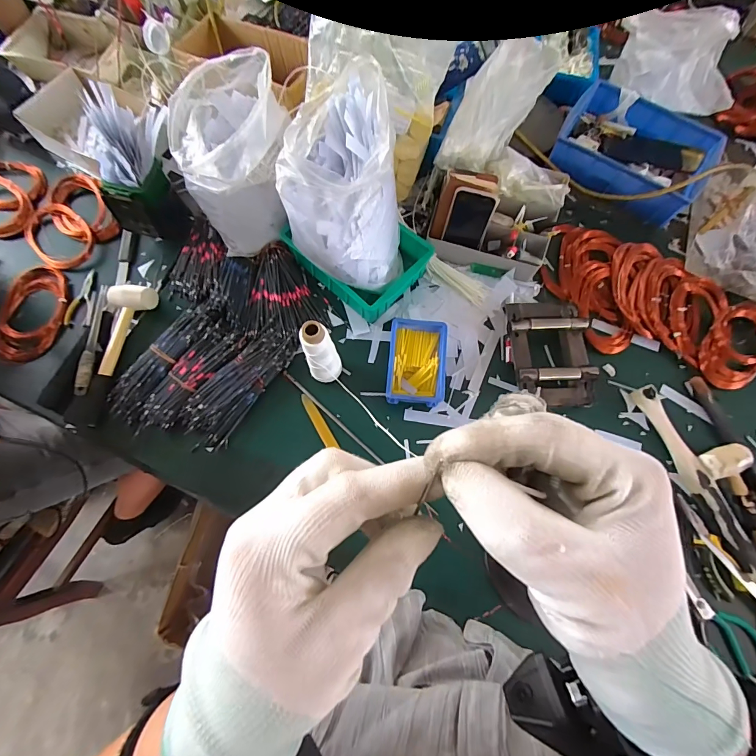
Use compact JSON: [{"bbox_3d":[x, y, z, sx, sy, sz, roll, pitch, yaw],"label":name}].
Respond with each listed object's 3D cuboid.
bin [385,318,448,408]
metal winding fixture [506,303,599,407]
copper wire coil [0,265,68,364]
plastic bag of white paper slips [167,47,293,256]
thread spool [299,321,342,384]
[{"bbox_3d":[0.068,-0.026,0.687,0.098,0.054,0.148,5,72,1],"label":"bin"},{"bbox_3d":[0.309,-0.046,0.695,0.137,0.055,0.195,-2,72,-1],"label":"metal winding fixture"},{"bbox_3d":[-0.654,-0.125,0.718,0.116,0.027,0.192,10,73,2],"label":"copper wire coil"},{"bbox_3d":[-0.246,-0.385,0.674,0.179,0.219,0.211,-17,73,-6],"label":"plastic bag of white paper slips"},{"bbox_3d":[-0.090,-0.034,0.628,0.049,0.175,0.048,0,72,-1],"label":"thread spool"}]

